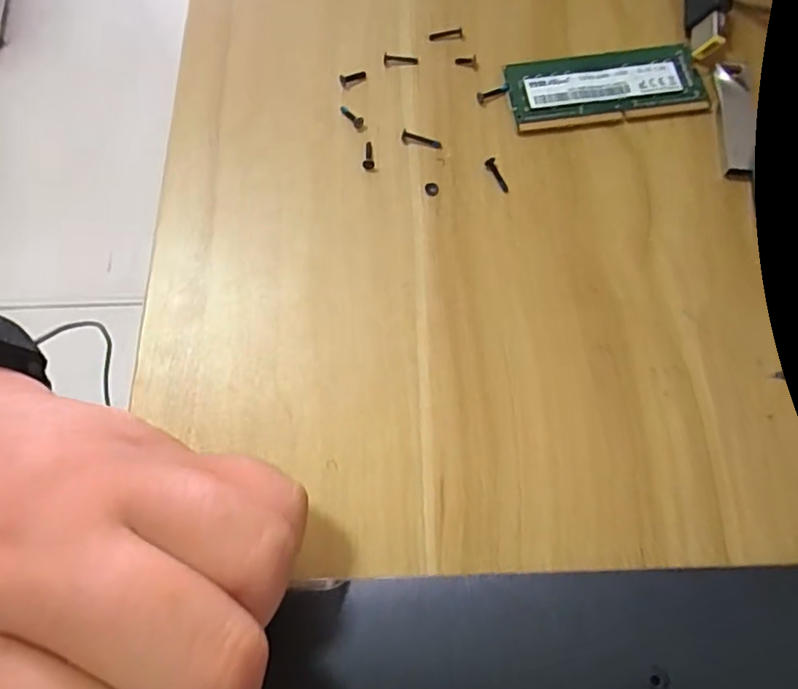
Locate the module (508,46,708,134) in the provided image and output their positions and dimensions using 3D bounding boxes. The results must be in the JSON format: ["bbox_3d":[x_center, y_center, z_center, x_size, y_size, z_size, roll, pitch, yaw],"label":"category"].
[{"bbox_3d":[0.075,-0.092,0.211,0.068,0.004,0.028,-8,69,-2],"label":"module"}]

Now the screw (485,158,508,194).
[{"bbox_3d":[0.034,-0.058,0.200,0.004,0.004,0.013,-22,71,-5],"label":"screw"}]

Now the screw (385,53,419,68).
[{"bbox_3d":[0.001,-0.106,0.217,0.013,0.004,0.004,2,70,3],"label":"screw"}]

